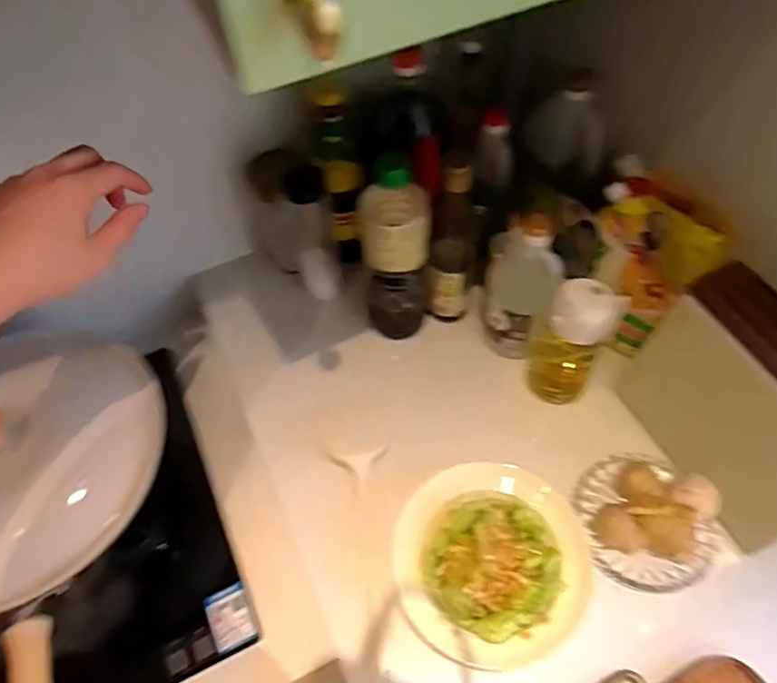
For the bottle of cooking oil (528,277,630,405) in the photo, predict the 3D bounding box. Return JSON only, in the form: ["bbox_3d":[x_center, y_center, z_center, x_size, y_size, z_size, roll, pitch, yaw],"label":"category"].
[{"bbox_3d":[0.215,-0.002,0.680,0.077,0.181,0.083,-1,58,2],"label":"bottle of cooking oil"}]

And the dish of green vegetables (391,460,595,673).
[{"bbox_3d":[0.105,0.222,0.600,0.187,0.052,0.192,-1,58,2],"label":"dish of green vegetables"}]

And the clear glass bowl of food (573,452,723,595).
[{"bbox_3d":[0.279,0.185,0.629,0.138,0.068,0.148,-1,58,2],"label":"clear glass bowl of food"}]

